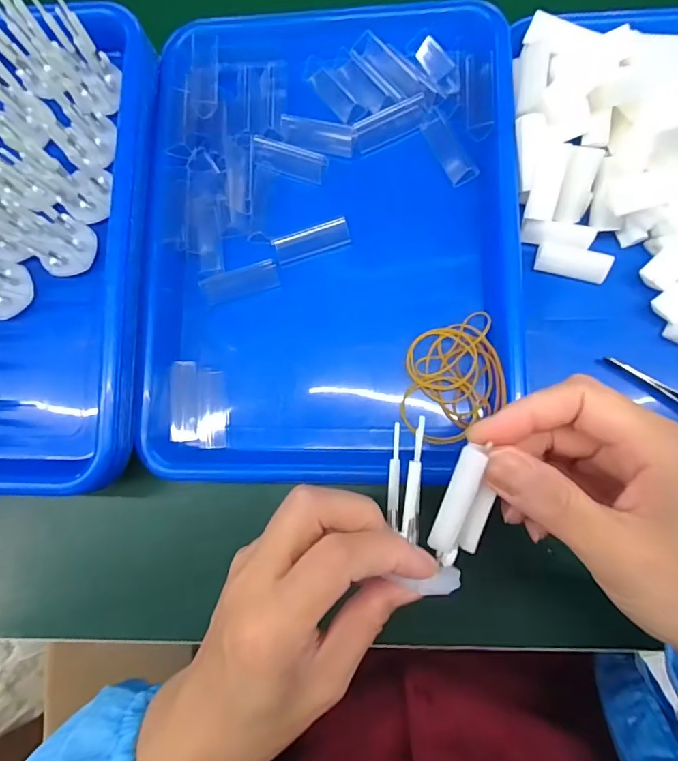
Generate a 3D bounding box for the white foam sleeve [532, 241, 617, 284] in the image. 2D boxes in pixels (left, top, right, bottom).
[{"bbox_3d":[0.158,-0.080,0.319,0.046,0.010,0.019,15,83,6],"label":"white foam sleeve"}]

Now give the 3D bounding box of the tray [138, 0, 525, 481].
[{"bbox_3d":[-0.007,-0.102,0.329,0.244,0.045,0.333,0,82,4],"label":"tray"}]

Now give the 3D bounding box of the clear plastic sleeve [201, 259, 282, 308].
[{"bbox_3d":[-0.069,-0.069,0.335,0.054,0.004,0.021,-19,86,-7],"label":"clear plastic sleeve"}]

